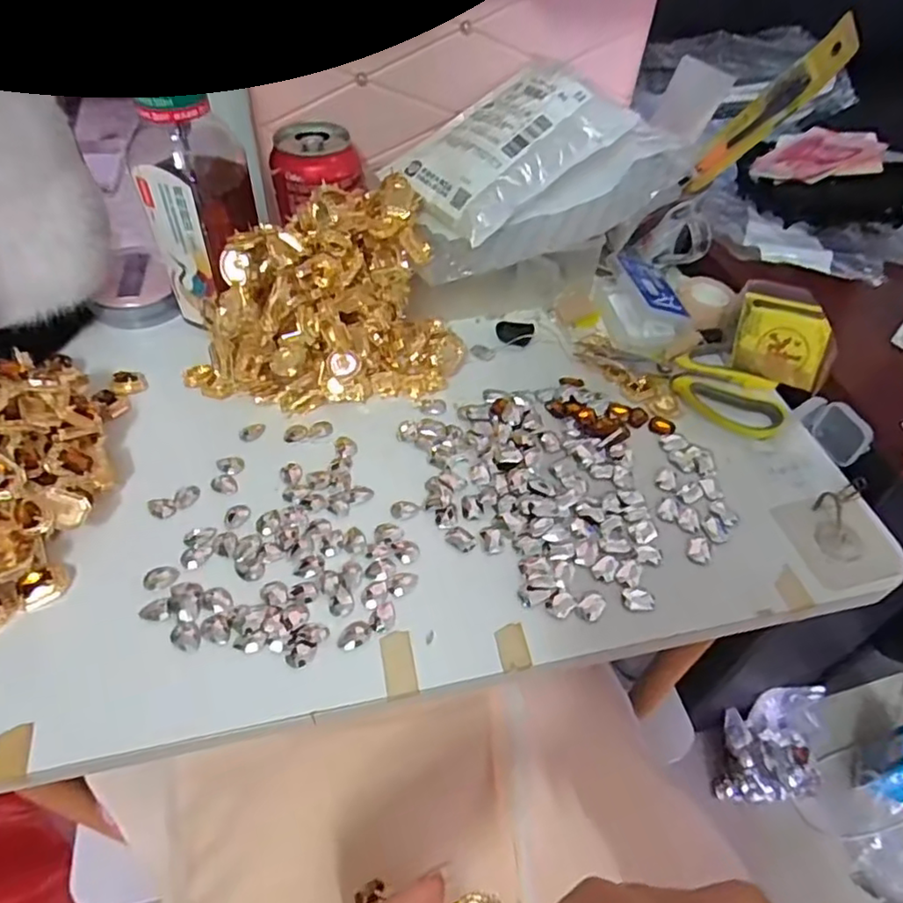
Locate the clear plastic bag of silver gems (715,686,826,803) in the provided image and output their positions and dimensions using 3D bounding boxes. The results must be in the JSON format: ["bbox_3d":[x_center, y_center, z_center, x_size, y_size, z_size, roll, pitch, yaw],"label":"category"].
[{"bbox_3d":[0.380,0.348,0.727,0.115,0.112,0.097,-1,50,-4],"label":"clear plastic bag of silver gems"}]

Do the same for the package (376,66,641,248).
[{"bbox_3d":[0.034,-0.213,0.426,0.142,0.023,0.104,-38,68,0],"label":"package"}]

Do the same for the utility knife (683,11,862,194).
[{"bbox_3d":[0.209,-0.225,0.416,0.014,0.133,0.025,-38,90,-30],"label":"utility knife"}]

